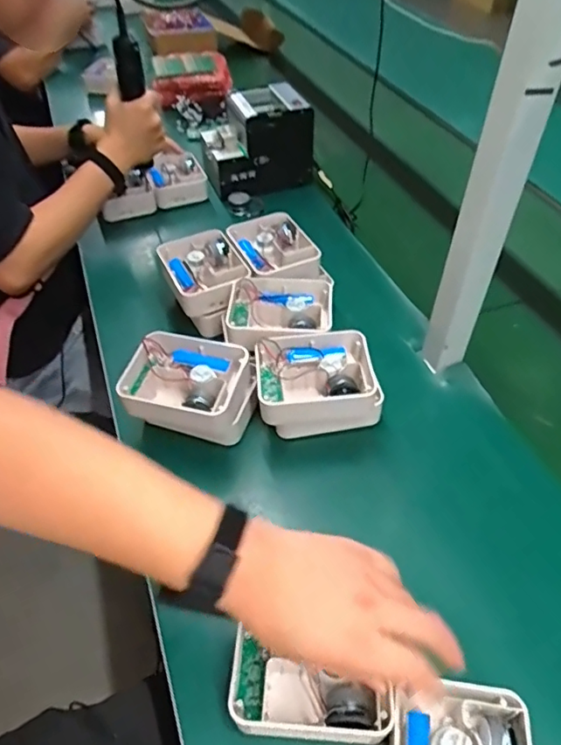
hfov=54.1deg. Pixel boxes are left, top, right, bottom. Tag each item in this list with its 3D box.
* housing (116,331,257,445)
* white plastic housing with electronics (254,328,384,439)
[{"bbox_3d":[-0.108,0.018,0.638,0.150,0.070,0.103,10,48,10],"label":"housing"},{"bbox_3d":[0.042,0.015,0.636,0.134,0.075,0.097,-5,47,-4],"label":"white plastic housing with electronics"}]

